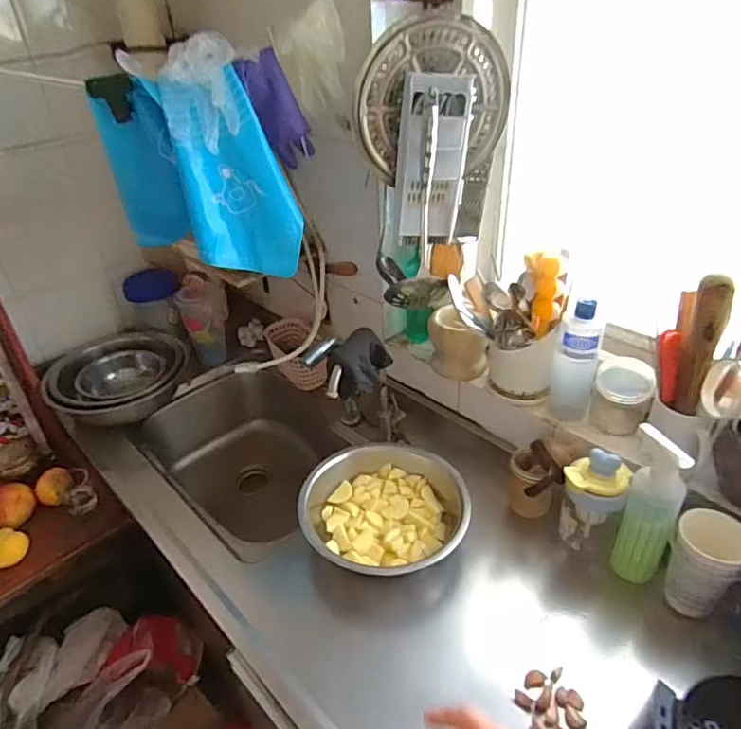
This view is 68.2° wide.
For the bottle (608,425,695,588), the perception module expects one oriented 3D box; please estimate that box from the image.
[{"bbox_3d":[0.380,0.199,0.747,0.072,0.231,0.055,17,40,26],"label":"bottle"}]

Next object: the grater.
[{"bbox_3d":[0.097,-0.302,0.831,0.101,0.245,0.034,-6,30,-15],"label":"grater"}]

